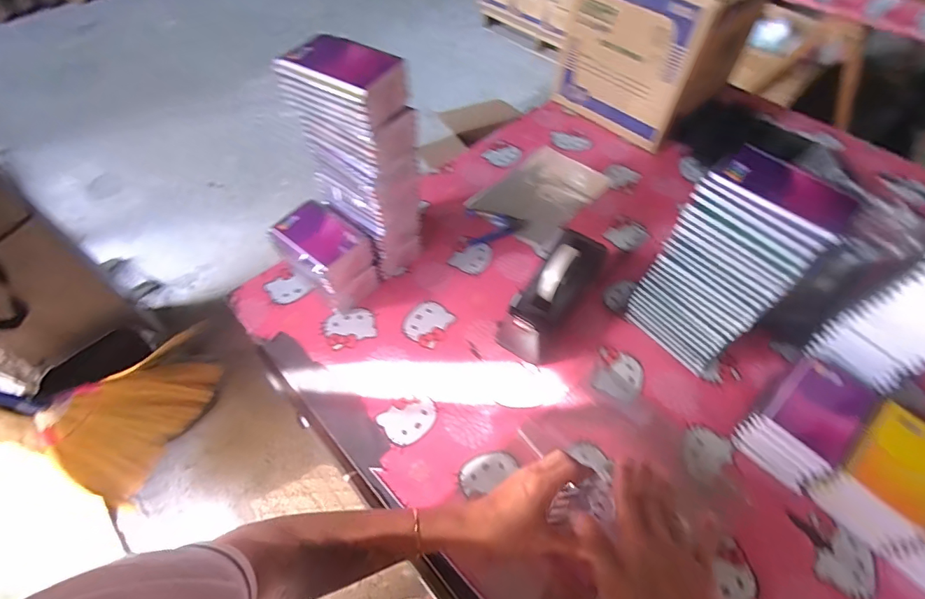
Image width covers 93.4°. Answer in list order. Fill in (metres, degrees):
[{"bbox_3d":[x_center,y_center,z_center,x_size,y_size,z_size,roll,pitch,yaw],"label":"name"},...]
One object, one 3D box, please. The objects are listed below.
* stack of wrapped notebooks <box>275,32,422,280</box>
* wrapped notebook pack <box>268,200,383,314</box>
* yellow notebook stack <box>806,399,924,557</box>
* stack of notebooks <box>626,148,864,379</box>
[{"bbox_3d":[-0.142,-0.186,0.655,0.134,0.336,0.109,35,63,21],"label":"stack of wrapped notebooks"},{"bbox_3d":[-0.213,-0.070,0.691,0.138,0.125,0.107,39,64,23],"label":"wrapped notebook pack"},{"bbox_3d":[0.504,0.210,0.527,0.097,0.083,0.142,38,64,22],"label":"yellow notebook stack"},{"bbox_3d":[0.340,-0.034,0.579,0.090,0.290,0.138,-36,63,-21],"label":"stack of notebooks"}]

